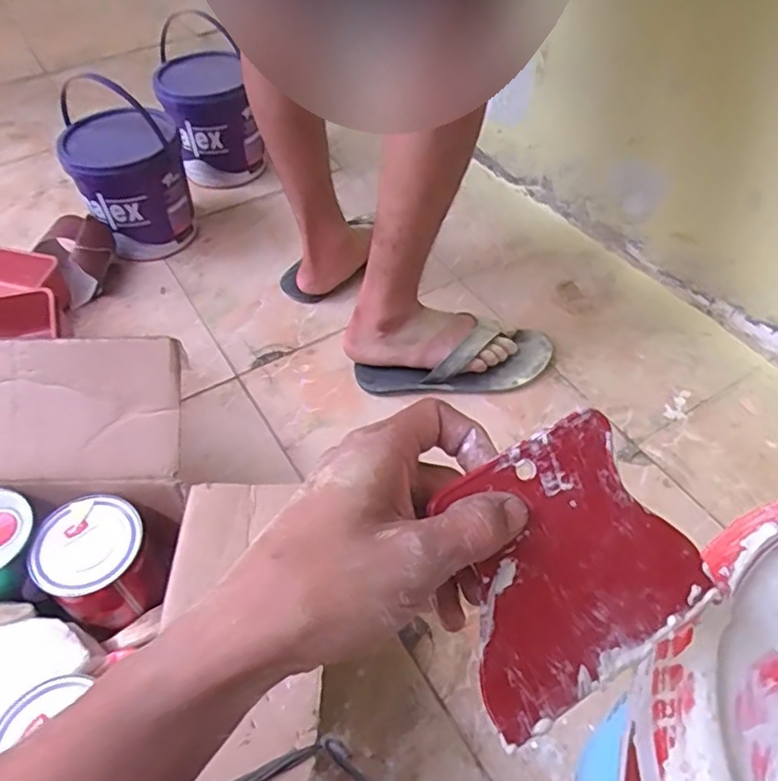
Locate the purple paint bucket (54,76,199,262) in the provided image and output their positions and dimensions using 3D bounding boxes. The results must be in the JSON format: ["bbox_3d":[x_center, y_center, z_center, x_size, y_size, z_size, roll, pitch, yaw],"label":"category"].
[{"bbox_3d":[-0.425,-0.355,1.044,0.170,0.242,0.182,-21,53,-15],"label":"purple paint bucket"}]

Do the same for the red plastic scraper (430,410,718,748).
[{"bbox_3d":[0.079,0.076,0.282,0.119,0.004,0.108,-29,91,-16],"label":"red plastic scraper"}]

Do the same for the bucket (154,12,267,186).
[{"bbox_3d":[-0.322,-0.498,1.139,0.157,0.263,0.157,-12,52,-8],"label":"bucket"}]

